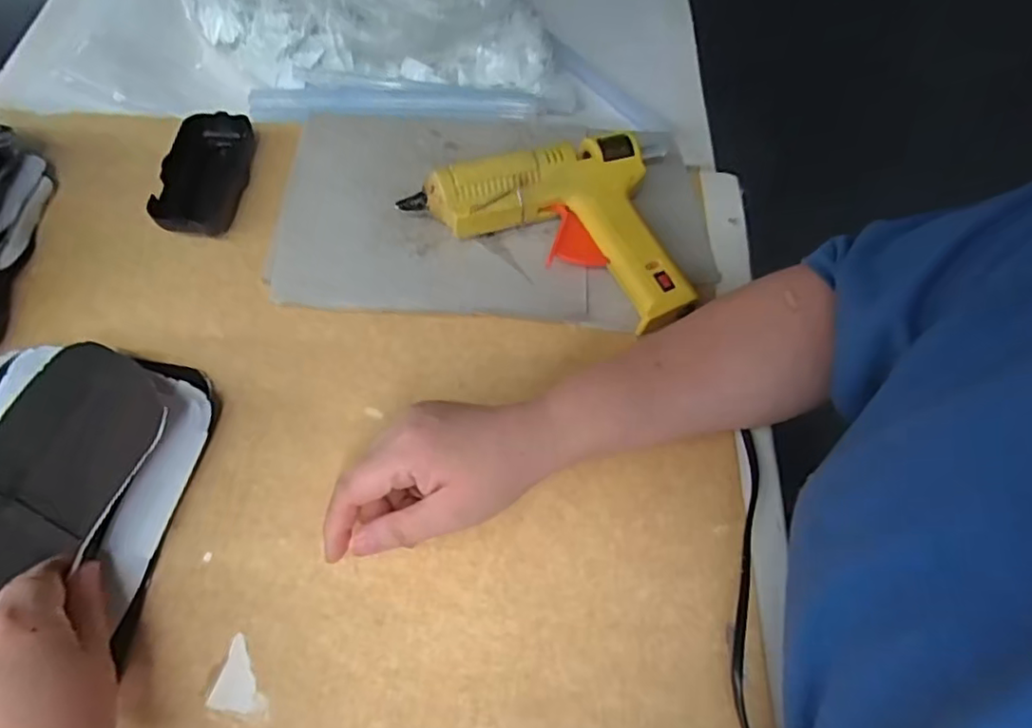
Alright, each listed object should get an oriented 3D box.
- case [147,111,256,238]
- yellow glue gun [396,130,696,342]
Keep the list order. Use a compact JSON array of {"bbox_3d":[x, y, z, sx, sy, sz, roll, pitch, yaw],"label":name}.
[{"bbox_3d":[-0.233,-0.141,0.448,0.046,0.027,0.109,1,62,0],"label":"case"},{"bbox_3d":[0.046,-0.118,0.435,0.207,0.040,0.137,28,65,14],"label":"yellow glue gun"}]

